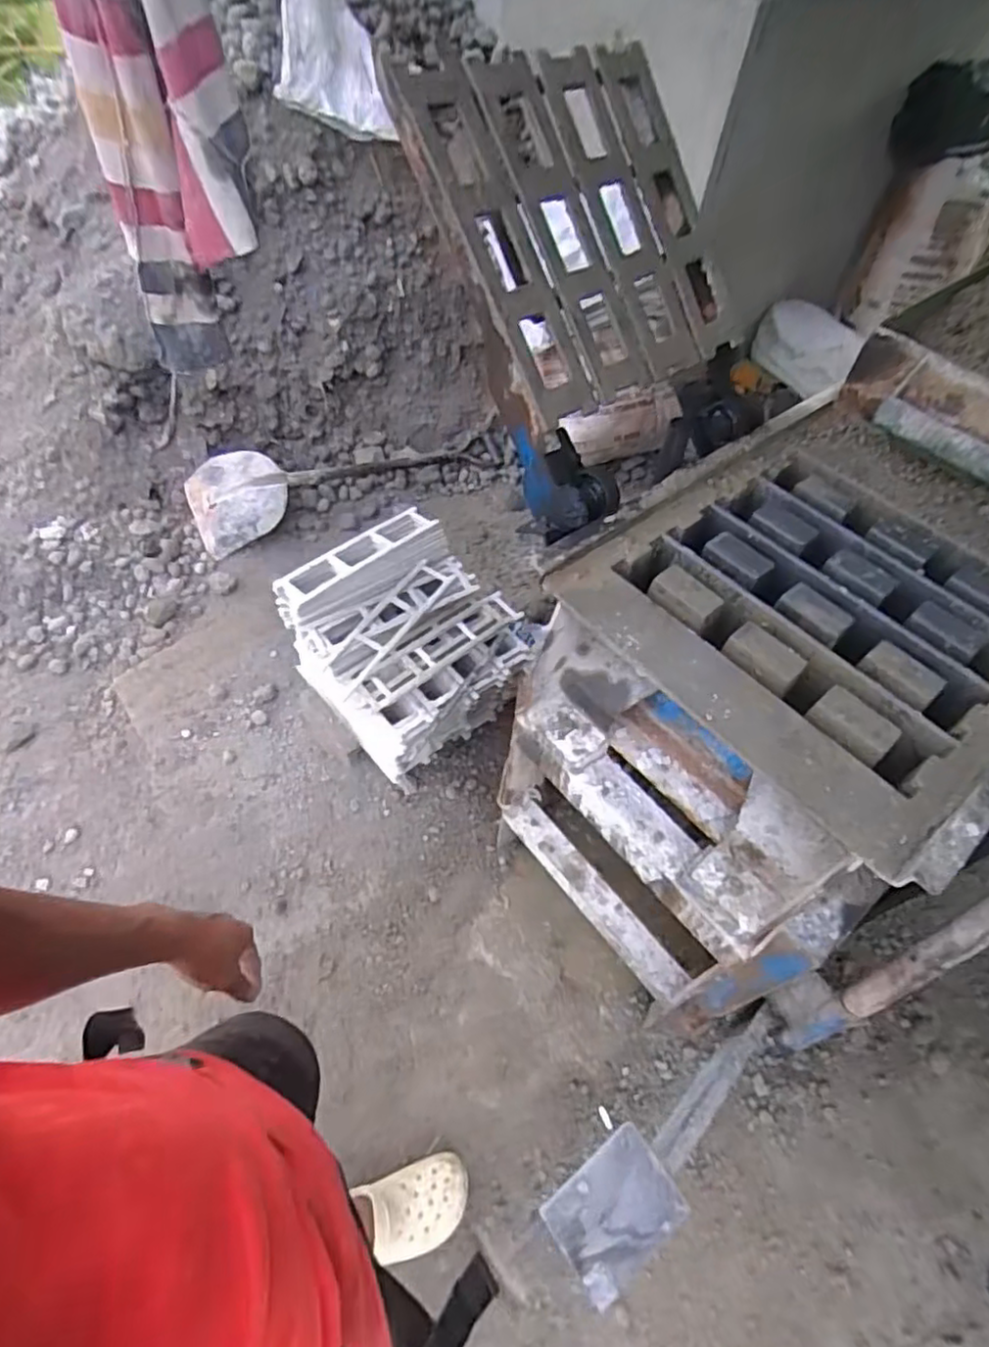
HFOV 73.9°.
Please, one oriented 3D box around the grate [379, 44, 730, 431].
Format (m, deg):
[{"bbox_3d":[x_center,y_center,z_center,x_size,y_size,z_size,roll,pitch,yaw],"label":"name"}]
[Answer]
[{"bbox_3d":[0.110,-0.560,0.839,0.398,0.077,0.397,-33,104,-27],"label":"grate"}]

